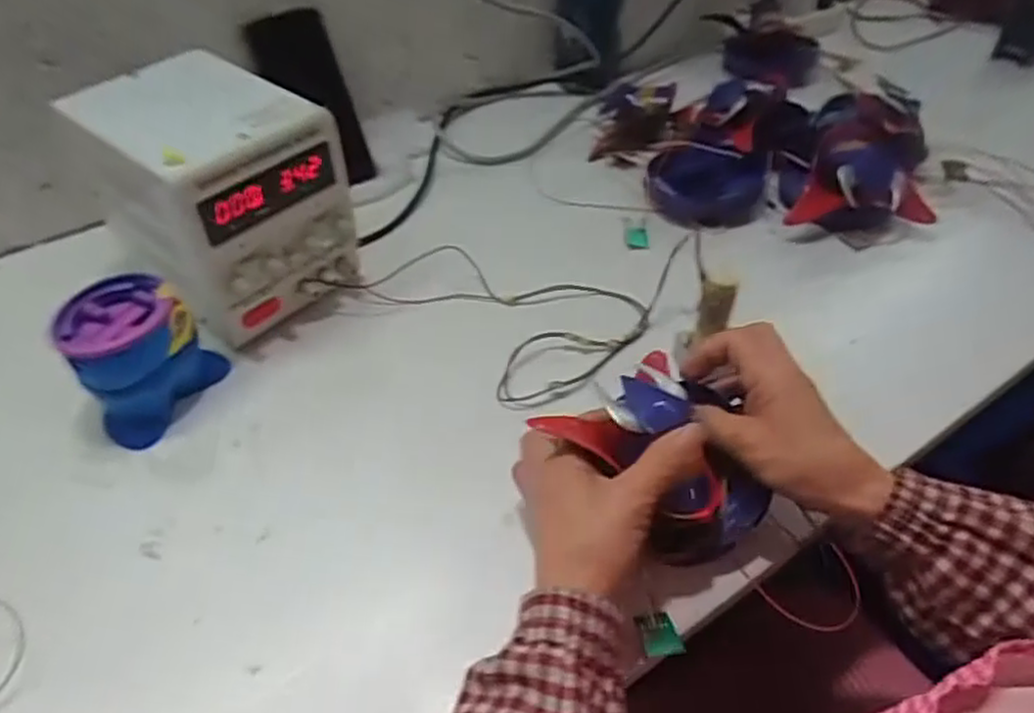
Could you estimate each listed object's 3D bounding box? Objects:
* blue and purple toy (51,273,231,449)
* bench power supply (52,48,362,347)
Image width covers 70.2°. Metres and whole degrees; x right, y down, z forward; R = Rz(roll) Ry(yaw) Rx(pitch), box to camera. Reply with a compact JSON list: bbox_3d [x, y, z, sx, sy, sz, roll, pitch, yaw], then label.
[{"bbox_3d":[-0.267,-0.002,0.520,0.078,0.080,0.094,25,50,25],"label":"blue and purple toy"},{"bbox_3d":[-0.230,-0.123,0.582,0.167,0.167,0.132,26,51,26],"label":"bench power supply"}]

